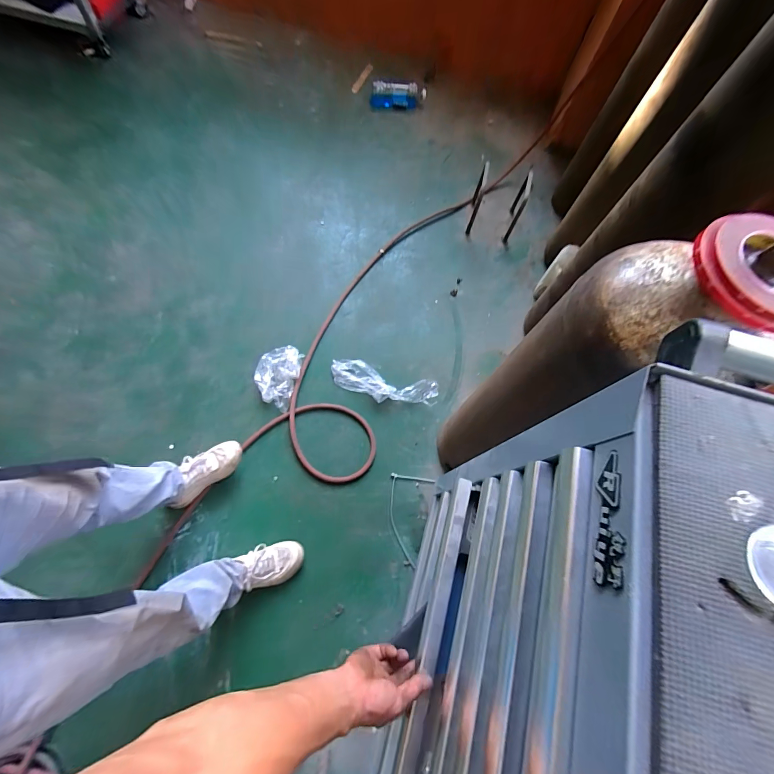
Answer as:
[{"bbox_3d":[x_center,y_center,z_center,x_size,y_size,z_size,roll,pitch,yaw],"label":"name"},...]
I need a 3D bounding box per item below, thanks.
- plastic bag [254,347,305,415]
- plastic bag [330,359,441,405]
[{"bbox_3d":[-0.410,-0.035,1.316,0.156,0.043,0.251,8,70,-1],"label":"plastic bag"},{"bbox_3d":[-0.015,-0.012,1.334,0.414,0.048,0.138,15,65,4],"label":"plastic bag"}]

